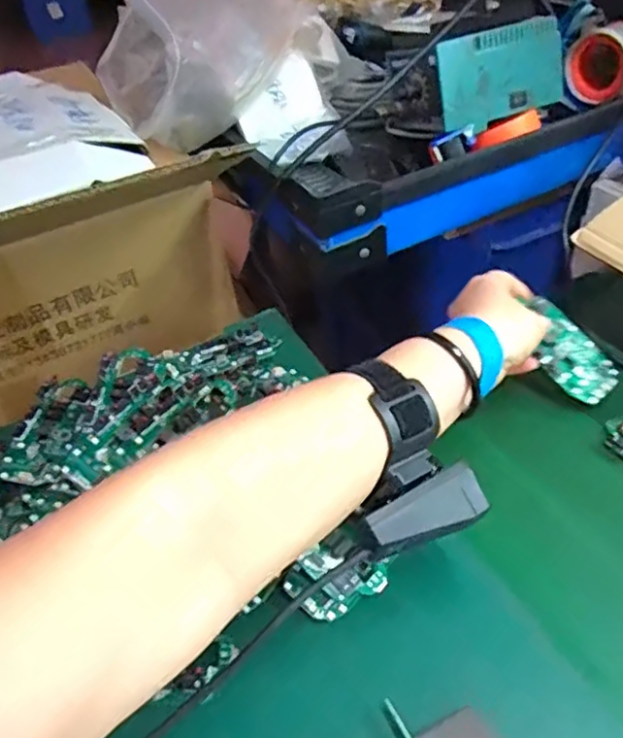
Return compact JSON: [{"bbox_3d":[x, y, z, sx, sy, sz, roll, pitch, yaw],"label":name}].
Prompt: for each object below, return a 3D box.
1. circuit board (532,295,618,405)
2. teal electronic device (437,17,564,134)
[{"bbox_3d":[0.195,-0.013,0.480,0.045,0.007,0.083,-37,79,-16],"label":"circuit board"},{"bbox_3d":[0.195,-0.297,0.637,0.148,0.083,0.015,-20,21,-14],"label":"teal electronic device"}]

